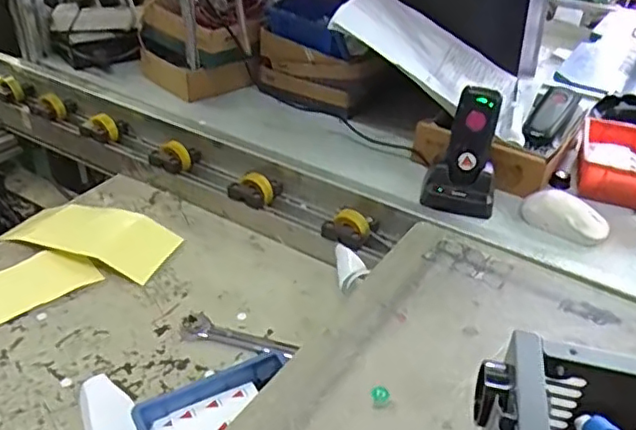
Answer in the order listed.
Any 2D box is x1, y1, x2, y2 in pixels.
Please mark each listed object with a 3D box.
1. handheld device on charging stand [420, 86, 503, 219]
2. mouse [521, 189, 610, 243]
[{"bbox_3d":[0.176,-0.073,0.729,0.085,0.136,0.068,9,35,10],"label":"handheld device on charging stand"},{"bbox_3d":[0.291,0.002,0.715,0.055,0.036,0.094,-24,42,-33],"label":"mouse"}]

